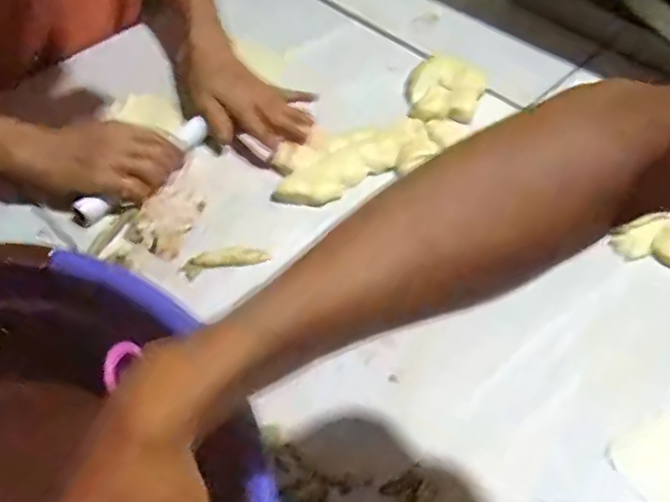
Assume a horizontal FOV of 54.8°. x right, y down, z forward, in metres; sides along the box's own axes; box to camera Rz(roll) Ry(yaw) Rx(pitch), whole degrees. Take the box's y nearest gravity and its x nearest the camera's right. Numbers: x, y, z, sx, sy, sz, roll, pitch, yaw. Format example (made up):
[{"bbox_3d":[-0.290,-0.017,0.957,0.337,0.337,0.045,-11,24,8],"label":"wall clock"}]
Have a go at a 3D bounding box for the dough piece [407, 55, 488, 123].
[{"bbox_3d":[0.135,-0.197,0.783,0.088,0.025,0.103,10,50,8],"label":"dough piece"}]

